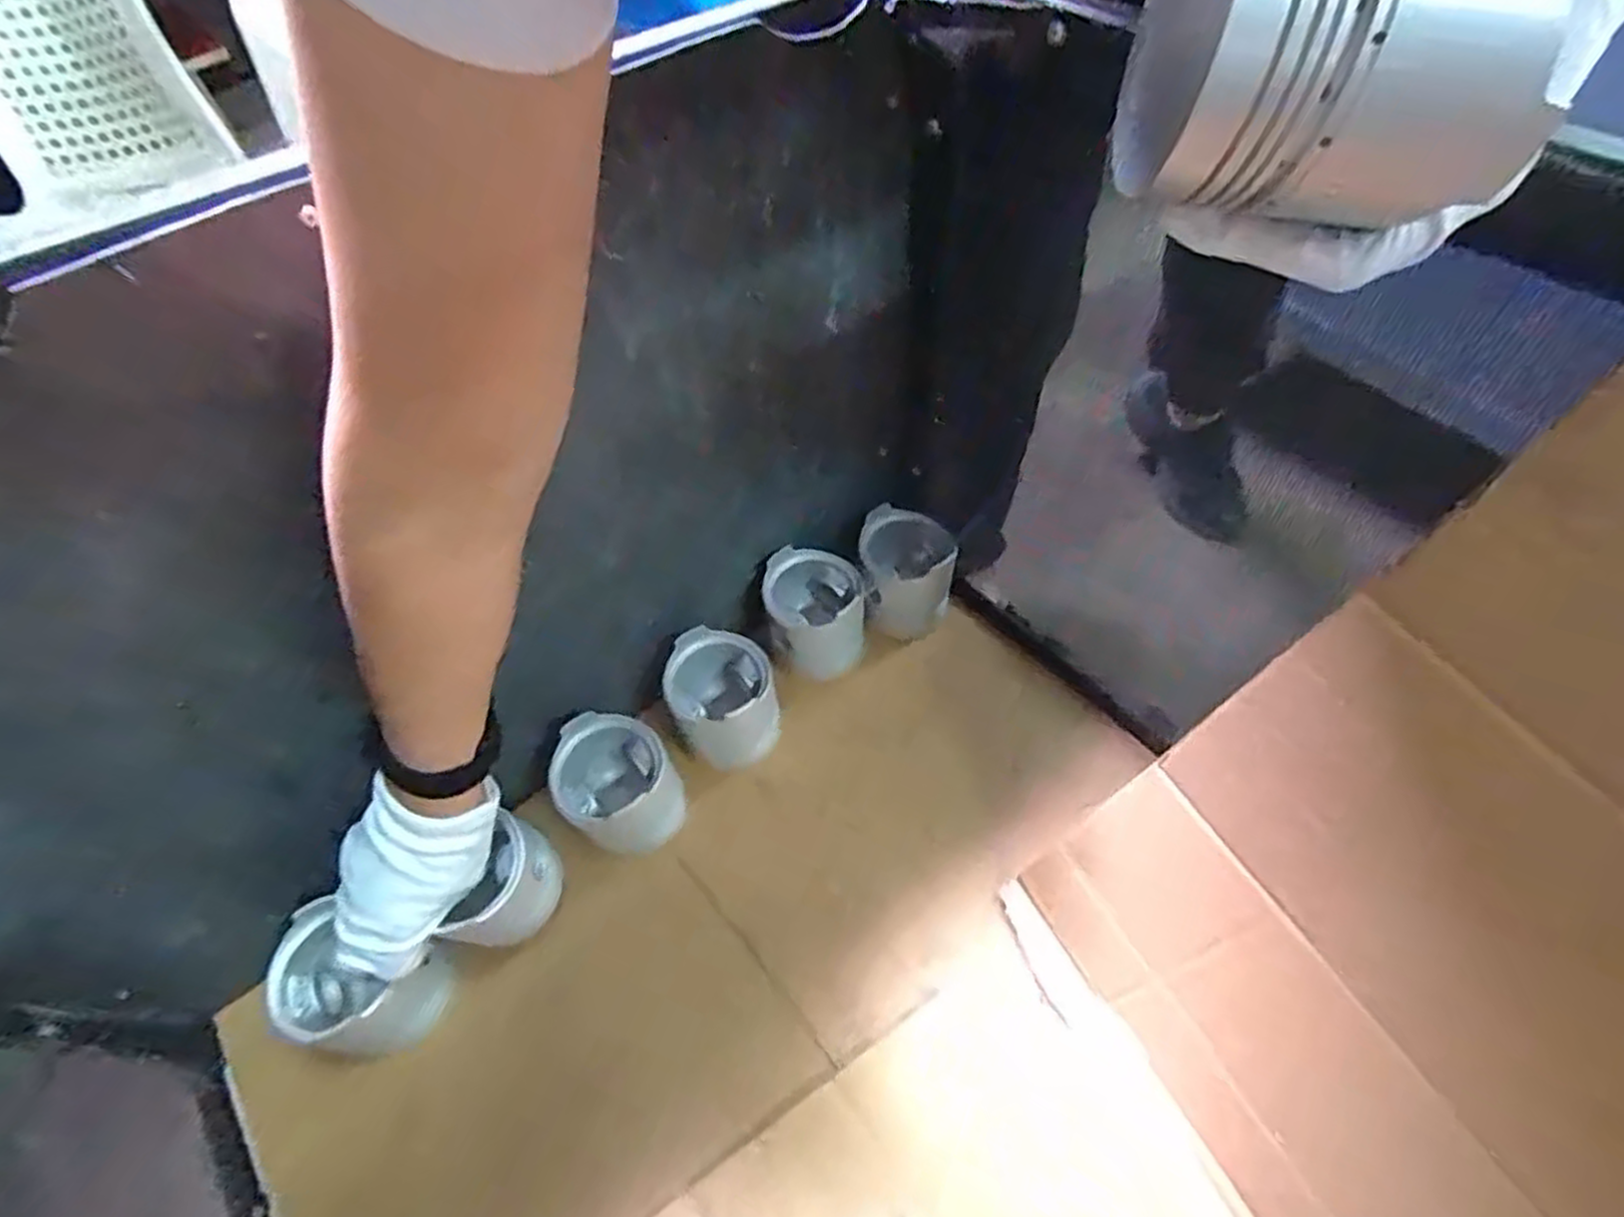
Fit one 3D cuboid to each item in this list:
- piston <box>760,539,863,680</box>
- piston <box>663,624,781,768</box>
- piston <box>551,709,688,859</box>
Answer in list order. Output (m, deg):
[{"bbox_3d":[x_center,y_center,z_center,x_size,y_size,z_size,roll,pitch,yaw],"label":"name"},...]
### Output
[{"bbox_3d":[0.003,0.004,0.671,0.081,0.090,0.083,-2,56,3],"label":"piston"},{"bbox_3d":[-0.070,0.074,0.621,0.085,0.093,0.092,-30,59,-15],"label":"piston"},{"bbox_3d":[-0.147,0.135,0.586,0.085,0.082,0.078,-2,56,3],"label":"piston"}]

